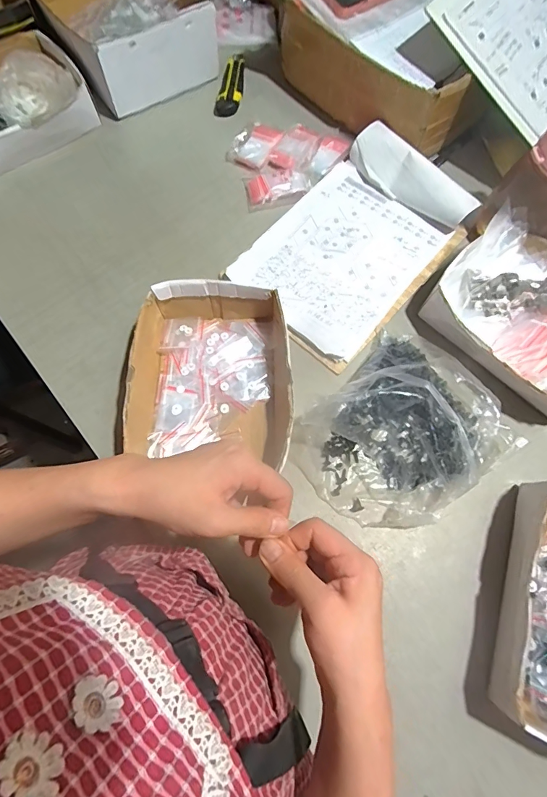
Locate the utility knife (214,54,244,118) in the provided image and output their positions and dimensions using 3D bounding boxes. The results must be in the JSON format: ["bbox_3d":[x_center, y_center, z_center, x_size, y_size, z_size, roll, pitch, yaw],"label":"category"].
[{"bbox_3d":[-0.067,-0.535,0.681,0.038,0.023,0.144,10,72,2],"label":"utility knife"}]

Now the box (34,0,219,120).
[{"bbox_3d":[-0.250,-0.631,0.654,0.236,0.130,0.301,-32,75,-11],"label":"box"}]

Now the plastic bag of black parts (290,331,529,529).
[{"bbox_3d":[0.144,0.034,0.452,0.215,0.095,0.193,-36,76,-12],"label":"plastic bag of black parts"}]

